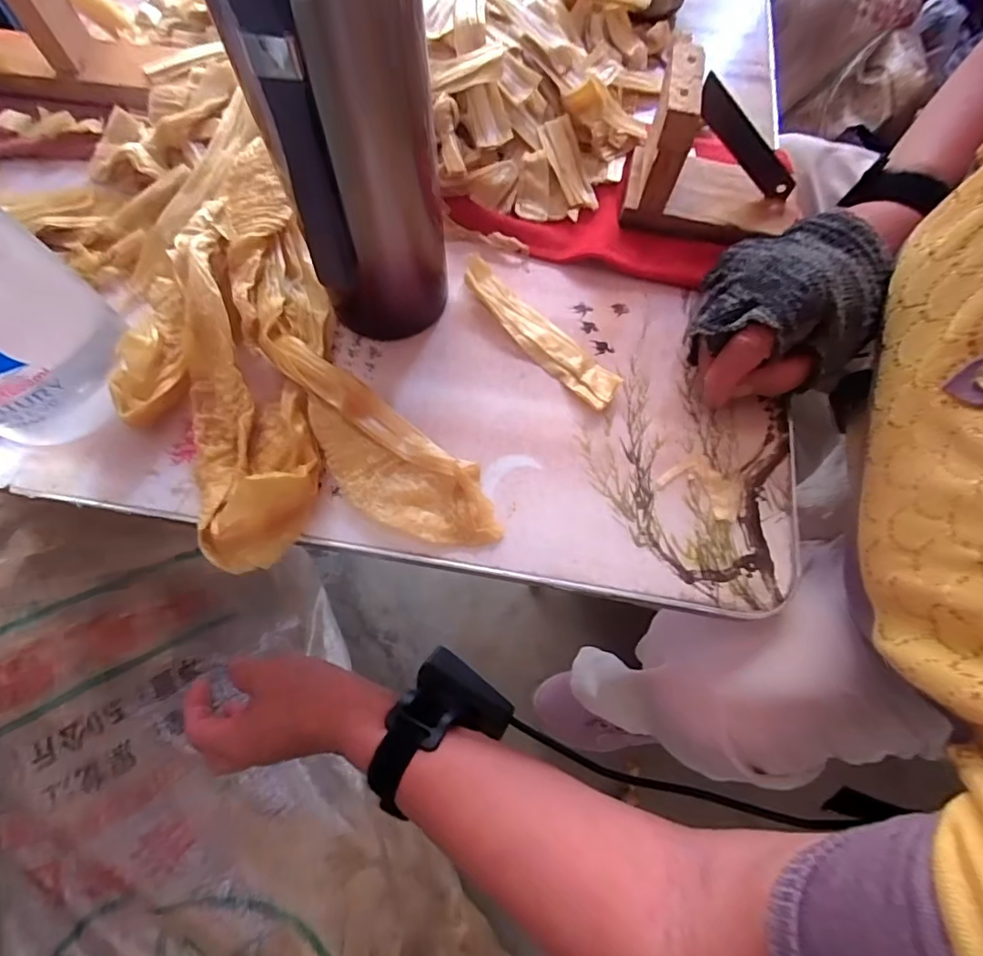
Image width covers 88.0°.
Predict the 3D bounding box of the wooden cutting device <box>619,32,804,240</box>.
[{"bbox_3d":[0.146,-0.200,0.312,0.110,0.075,0.062,12,68,4],"label":"wooden cutting device"}]

